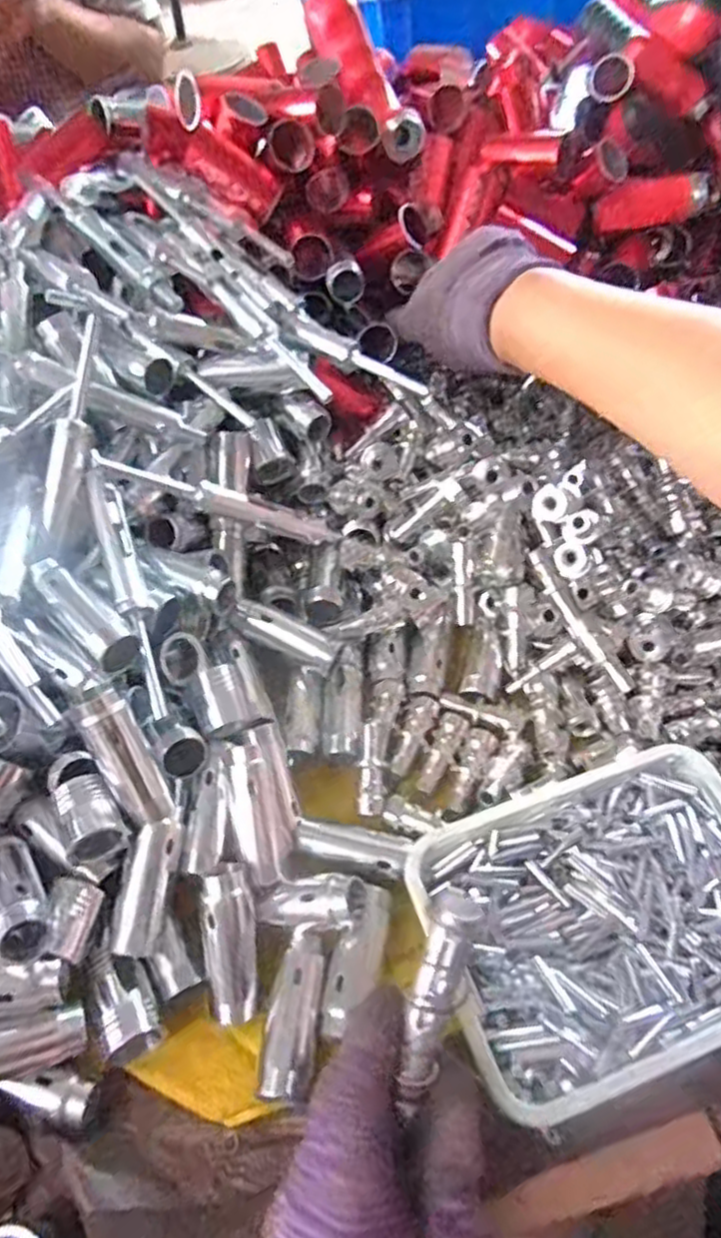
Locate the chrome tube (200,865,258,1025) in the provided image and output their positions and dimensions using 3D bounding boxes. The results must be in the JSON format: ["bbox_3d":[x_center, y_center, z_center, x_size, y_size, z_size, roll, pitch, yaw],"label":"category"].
[{"bbox_3d":[-0.062,0.157,0.337,0.023,0.018,0.069,-5,85,-2],"label":"chrome tube"}]

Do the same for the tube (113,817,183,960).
[{"bbox_3d":[-0.103,0.129,0.340,0.019,0.017,0.061,8,69,6],"label":"tube"}]

